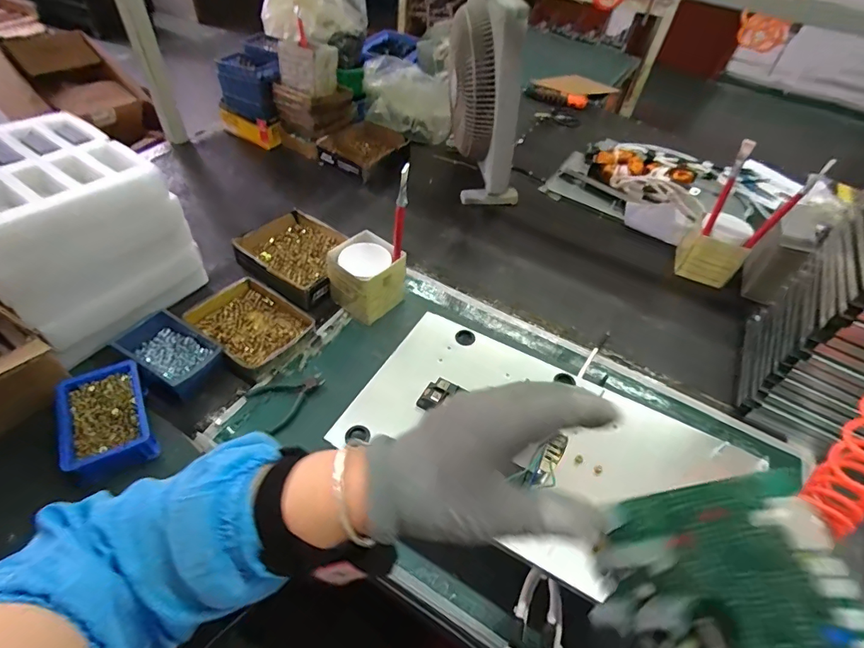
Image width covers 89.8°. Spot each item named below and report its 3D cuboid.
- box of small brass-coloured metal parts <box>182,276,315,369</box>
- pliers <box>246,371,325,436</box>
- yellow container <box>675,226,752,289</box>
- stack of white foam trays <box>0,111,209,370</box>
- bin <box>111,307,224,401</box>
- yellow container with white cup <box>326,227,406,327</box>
[{"bbox_3d":[-0.308,0.002,0.748,0.179,0.039,0.144,29,52,18],"label":"box of small brass-coloured metal parts"},{"bbox_3d":[-0.217,0.111,0.673,0.108,0.009,0.094,-28,57,-27],"label":"pliers"},{"bbox_3d":[0.629,-0.163,0.977,0.110,0.106,0.102,20,50,11],"label":"yellow container"},{"bbox_3d":[-0.557,-0.133,0.670,0.240,0.259,0.257,30,52,19],"label":"stack of white foam trays"},{"bbox_3d":[-0.403,0.047,0.674,0.152,0.046,0.098,28,52,17],"label":"bin"},{"bbox_3d":[-0.122,-0.085,0.805,0.115,0.110,0.114,32,53,21],"label":"yellow container with white cup"}]

